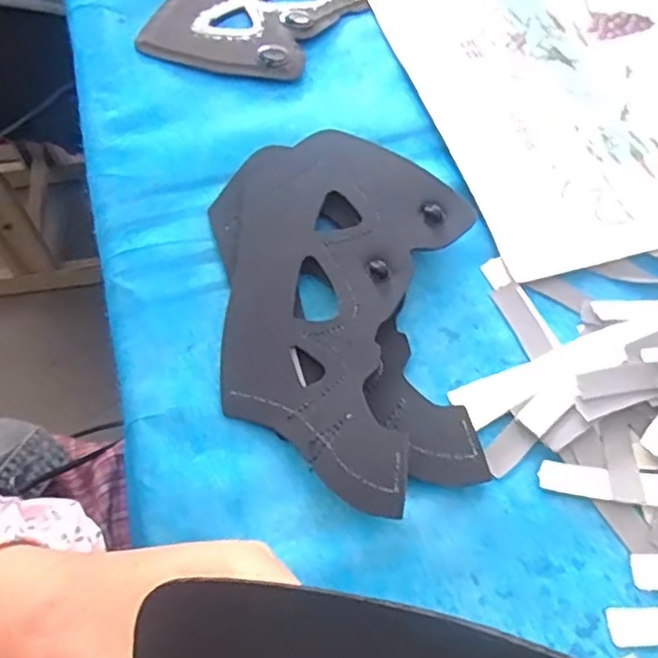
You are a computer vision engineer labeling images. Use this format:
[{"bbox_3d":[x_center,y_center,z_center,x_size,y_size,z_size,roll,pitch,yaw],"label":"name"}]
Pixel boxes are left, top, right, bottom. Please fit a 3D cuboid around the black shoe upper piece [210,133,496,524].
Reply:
[{"bbox_3d":[0.007,-0.022,0.325,0.125,0.025,0.223,-9,59,-4],"label":"black shoe upper piece"}]

